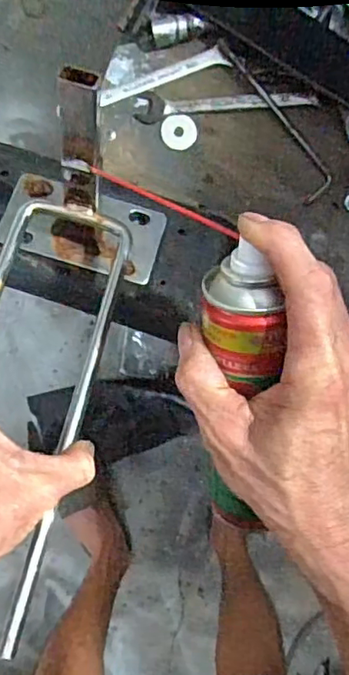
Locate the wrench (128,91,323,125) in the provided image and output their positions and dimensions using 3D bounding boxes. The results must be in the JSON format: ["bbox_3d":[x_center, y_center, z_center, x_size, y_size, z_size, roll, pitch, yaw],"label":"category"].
[{"bbox_3d":[0.044,-0.195,0.486,0.152,0.014,0.023,-3,94,-3],"label":"wrench"}]

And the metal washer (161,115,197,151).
[{"bbox_3d":[0.004,-0.174,0.492,0.030,0.004,0.028,2,107,-9],"label":"metal washer"}]

